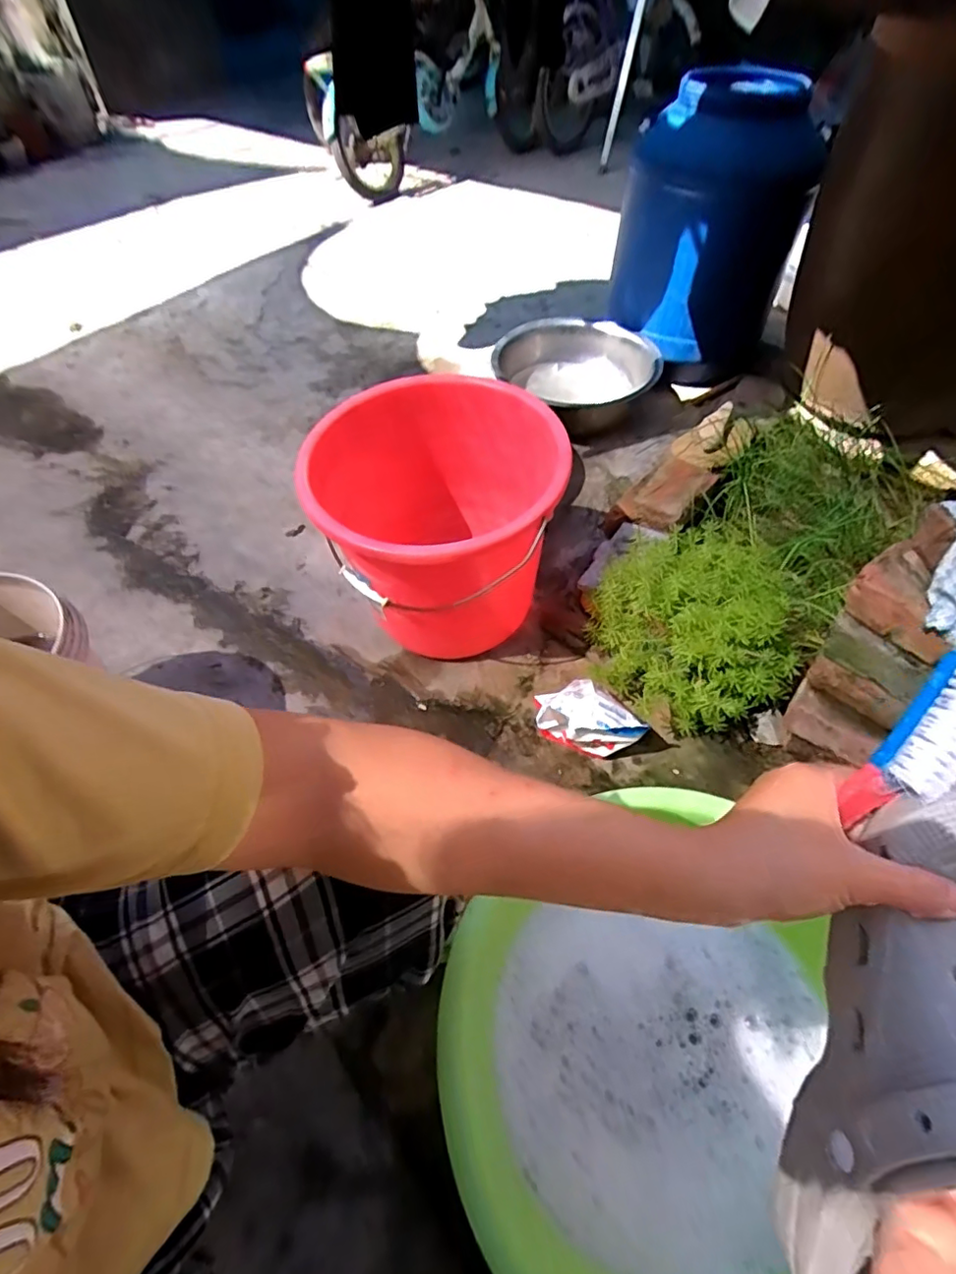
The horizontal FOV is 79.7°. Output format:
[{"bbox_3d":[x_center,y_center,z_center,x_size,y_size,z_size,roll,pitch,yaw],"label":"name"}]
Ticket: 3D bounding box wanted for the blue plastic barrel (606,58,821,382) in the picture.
[{"bbox_3d":[0.464,-0.813,1.193,0.362,0.506,0.352,23,57,13],"label":"blue plastic barrel"}]

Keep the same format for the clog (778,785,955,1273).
[{"bbox_3d":[0.211,0.205,0.262,0.105,0.086,0.258,24,91,14],"label":"clog"}]

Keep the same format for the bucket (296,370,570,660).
[{"bbox_3d":[-0.076,-0.146,0.893,0.356,0.365,0.321,10,55,5],"label":"bucket"}]

